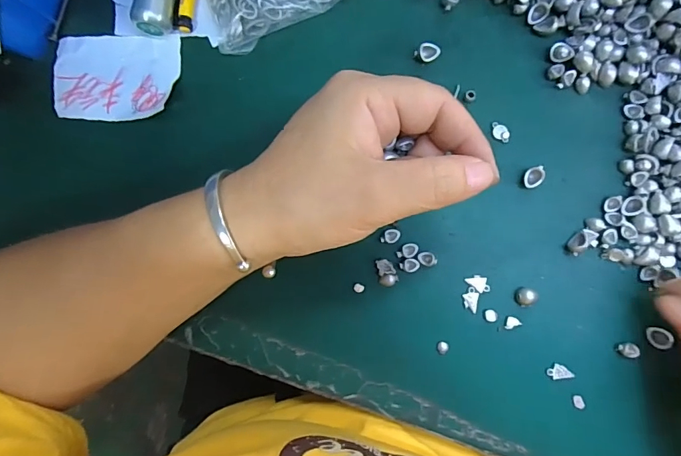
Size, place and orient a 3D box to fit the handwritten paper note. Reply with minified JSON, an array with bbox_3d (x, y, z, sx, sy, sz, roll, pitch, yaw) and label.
[{"bbox_3d":[-0.133,-0.089,0.252,0.072,0.005,0.051,1,87,1],"label":"handwritten paper note"}]

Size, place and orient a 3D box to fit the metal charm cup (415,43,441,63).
[{"bbox_3d":[0.050,-0.101,0.244,0.013,0.007,0.011,-44,85,1],"label":"metal charm cup"}]

